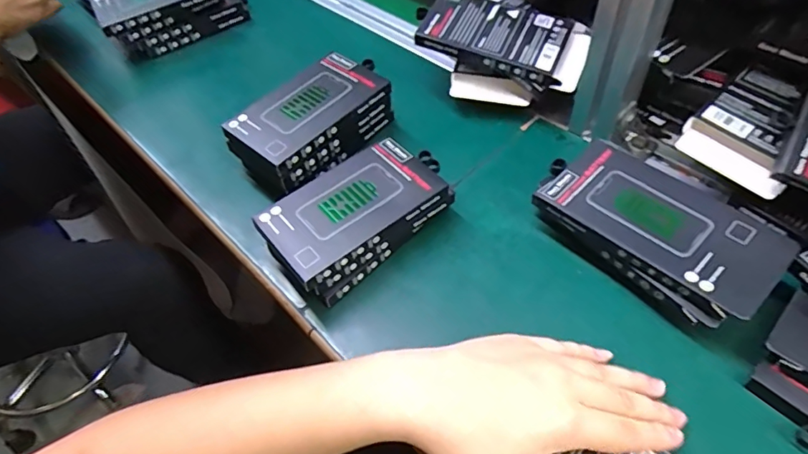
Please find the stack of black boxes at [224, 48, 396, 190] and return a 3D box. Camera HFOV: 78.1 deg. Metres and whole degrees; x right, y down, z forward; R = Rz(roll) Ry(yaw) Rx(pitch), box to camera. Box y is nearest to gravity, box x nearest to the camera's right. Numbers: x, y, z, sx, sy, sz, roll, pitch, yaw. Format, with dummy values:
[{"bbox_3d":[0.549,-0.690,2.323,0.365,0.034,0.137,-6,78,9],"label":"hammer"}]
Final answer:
[{"bbox_3d":[-0.081,-0.093,0.448,0.076,0.054,0.152,34,60,27],"label":"stack of black boxes"}]

